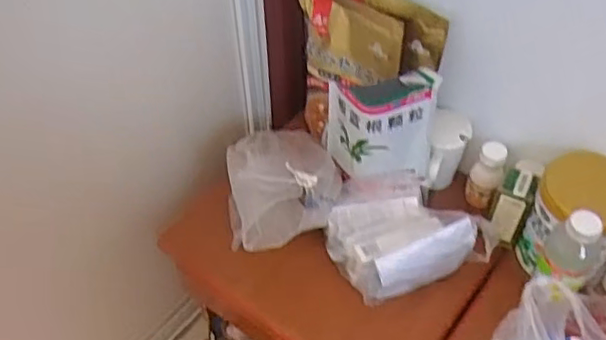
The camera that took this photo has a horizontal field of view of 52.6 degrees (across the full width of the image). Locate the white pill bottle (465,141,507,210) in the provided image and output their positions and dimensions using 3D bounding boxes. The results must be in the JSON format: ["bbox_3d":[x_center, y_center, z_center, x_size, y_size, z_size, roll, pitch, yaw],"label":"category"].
[{"bbox_3d":[0.298,0.009,1.001,0.049,0.110,0.052,-1,50,1],"label":"white pill bottle"}]

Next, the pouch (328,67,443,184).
[{"bbox_3d":[0.121,-0.074,0.957,0.163,0.173,0.104,4,50,5],"label":"pouch"}]

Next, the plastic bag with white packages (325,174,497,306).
[{"bbox_3d":[0.156,0.086,0.948,0.235,0.082,0.186,-15,51,-11],"label":"plastic bag with white packages"}]

